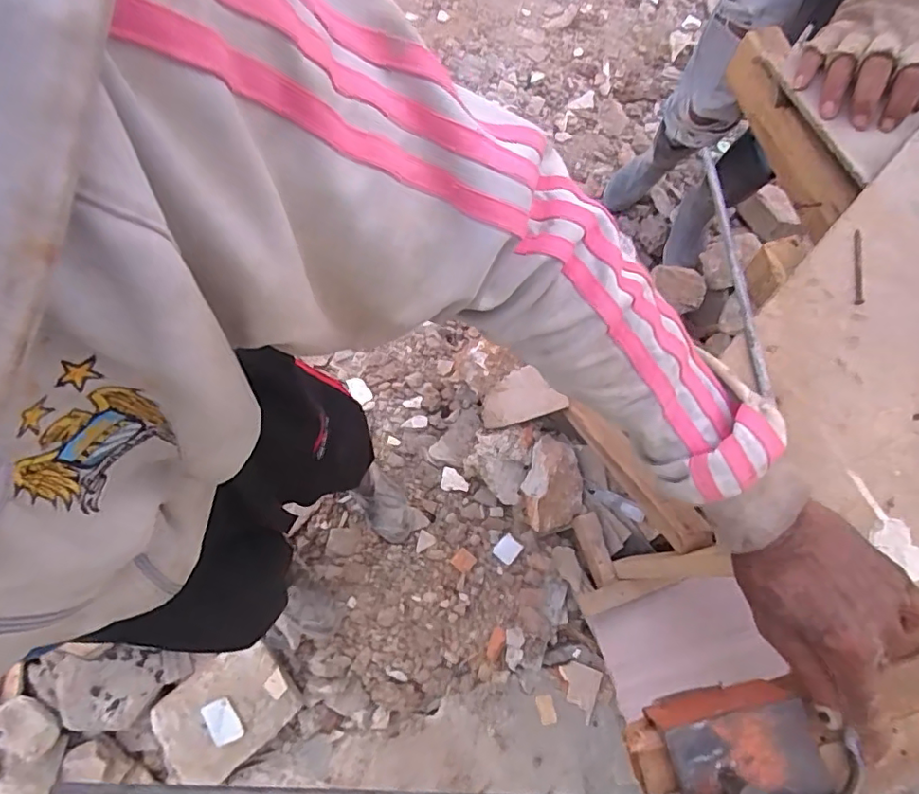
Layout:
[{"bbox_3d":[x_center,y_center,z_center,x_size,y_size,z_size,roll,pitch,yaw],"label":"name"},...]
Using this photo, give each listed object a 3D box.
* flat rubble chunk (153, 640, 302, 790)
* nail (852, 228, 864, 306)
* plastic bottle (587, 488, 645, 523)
[{"bbox_3d":[-0.496,0.656,1.155,0.256,0.045,0.215,-39,74,-12],"label":"flat rubble chunk"},{"bbox_3d":[0.328,-0.107,0.453,0.008,0.004,0.071,13,71,6],"label":"nail"},{"bbox_3d":[0.374,0.254,1.318,0.137,0.024,0.033,28,73,23],"label":"plastic bottle"}]

